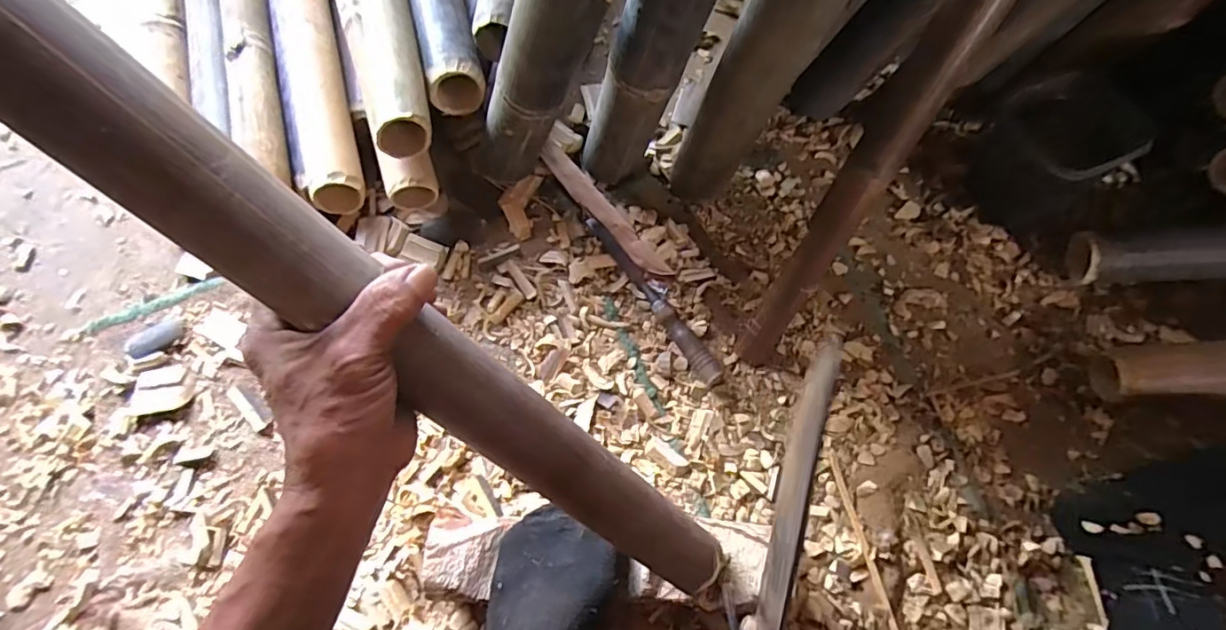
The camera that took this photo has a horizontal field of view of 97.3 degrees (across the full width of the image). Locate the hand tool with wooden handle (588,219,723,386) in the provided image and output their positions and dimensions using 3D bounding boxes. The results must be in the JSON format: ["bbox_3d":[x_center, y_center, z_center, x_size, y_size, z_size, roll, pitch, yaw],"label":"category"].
[{"bbox_3d":[0.044,-0.023,0.619,0.022,0.019,0.243,-32,72,-10],"label":"hand tool with wooden handle"}]

